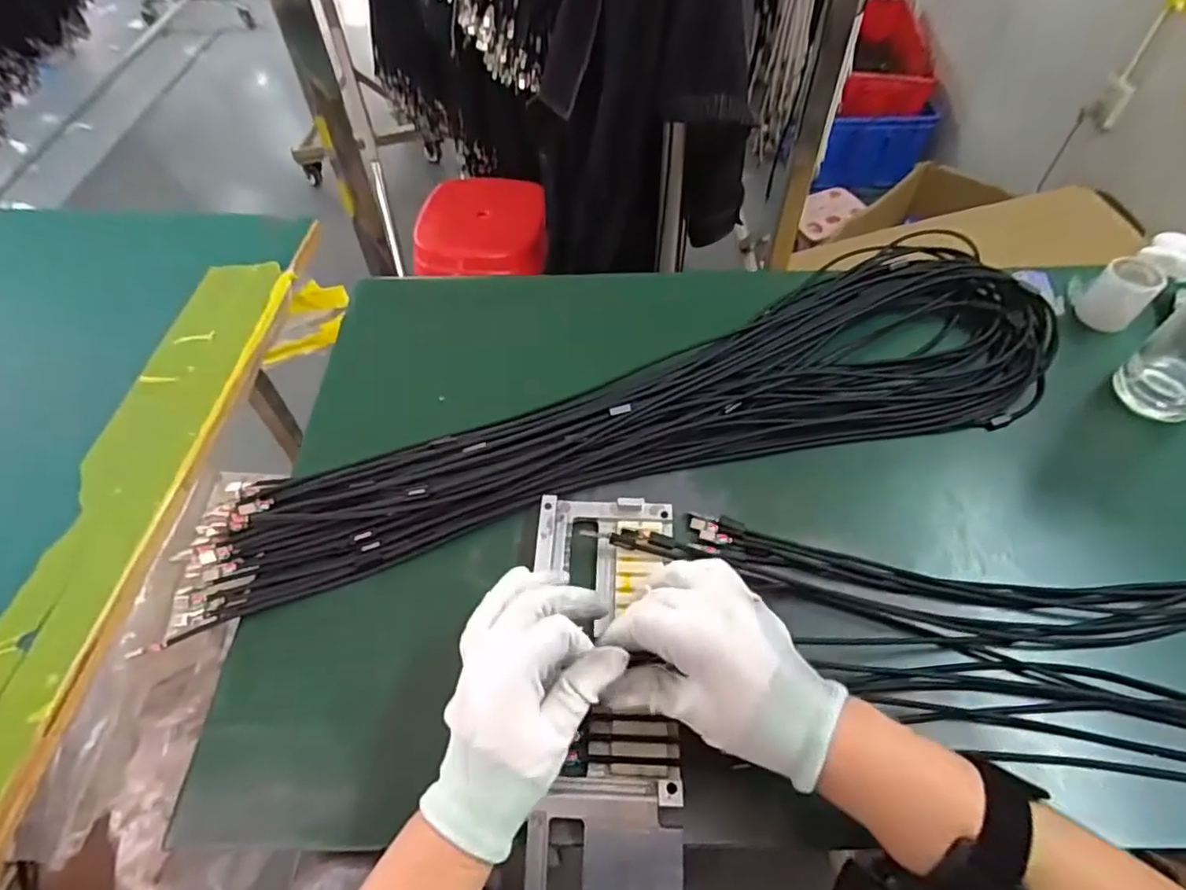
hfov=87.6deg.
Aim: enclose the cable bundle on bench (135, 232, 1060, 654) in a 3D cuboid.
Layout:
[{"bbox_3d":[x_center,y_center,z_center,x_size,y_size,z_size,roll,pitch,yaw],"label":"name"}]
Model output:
[{"bbox_3d":[0.046,-0.026,0.526,0.758,0.047,0.197,-17,55,-11],"label":"cable bundle on bench"}]

